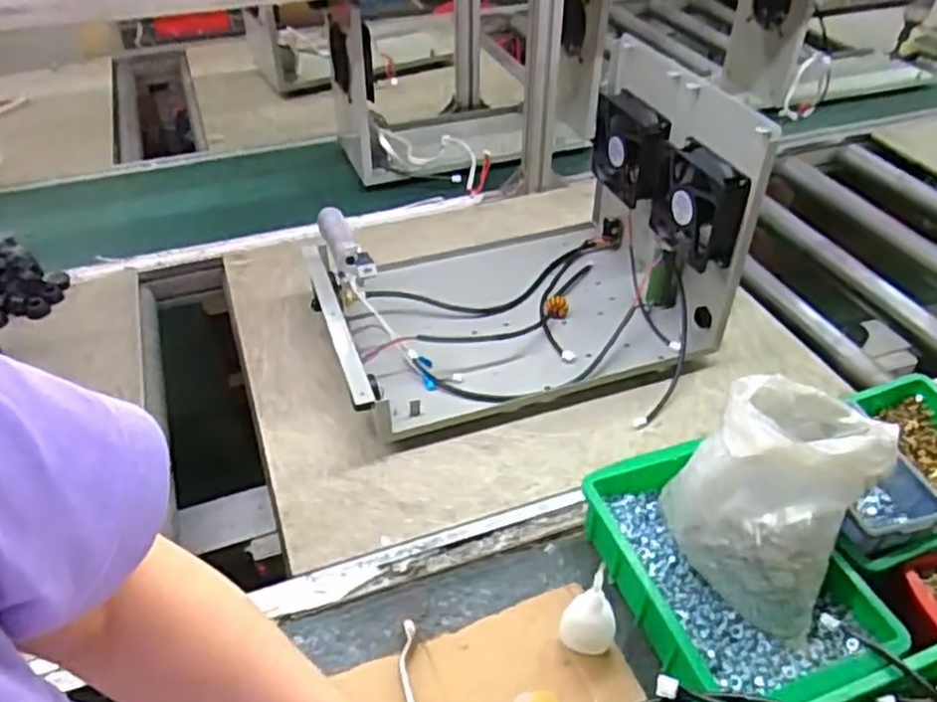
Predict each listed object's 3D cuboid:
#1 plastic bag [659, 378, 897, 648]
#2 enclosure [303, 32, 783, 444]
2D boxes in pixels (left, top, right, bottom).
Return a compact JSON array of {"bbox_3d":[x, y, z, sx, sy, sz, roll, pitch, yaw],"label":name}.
[{"bbox_3d":[0.249,0.103,0.618,0.155,0.170,0.148,26,48,27],"label":"plastic bag"},{"bbox_3d":[0.057,-0.146,0.915,0.494,0.270,0.326,-14,42,-13],"label":"enclosure"}]

